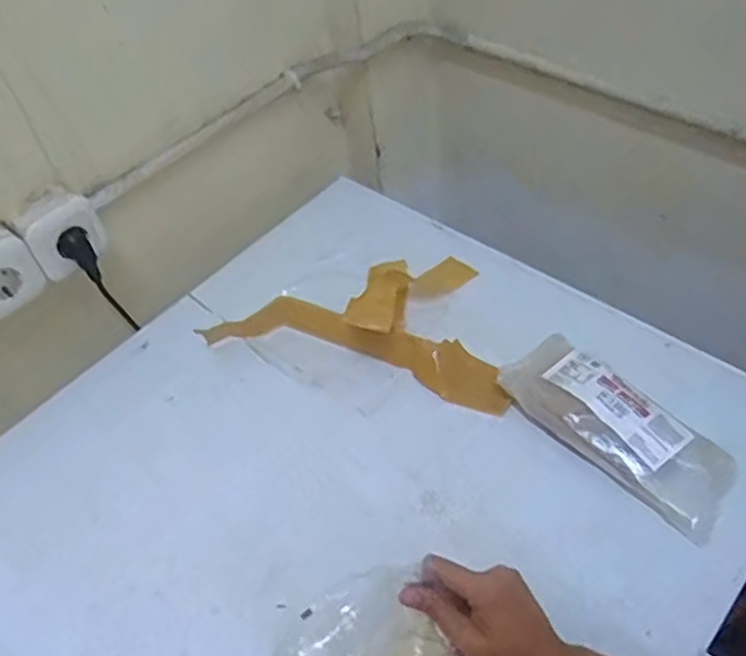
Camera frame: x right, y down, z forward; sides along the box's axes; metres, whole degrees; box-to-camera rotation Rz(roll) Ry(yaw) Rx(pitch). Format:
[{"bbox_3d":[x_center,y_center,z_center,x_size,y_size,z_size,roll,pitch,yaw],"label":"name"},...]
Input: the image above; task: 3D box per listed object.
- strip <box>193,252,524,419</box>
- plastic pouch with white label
[{"bbox_3d":[0.008,-0.038,0.782,0.320,0.098,0.192,12,52,16],"label":"strip"},{"bbox_3d":[0.234,0.089,0.659,0.090,0.033,0.221,-37,56,-23],"label":"plastic pouch with white label"}]

